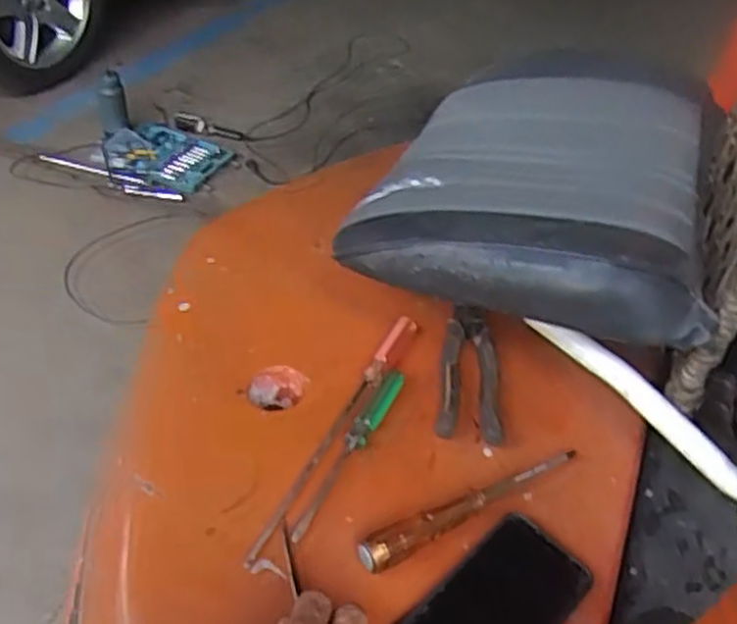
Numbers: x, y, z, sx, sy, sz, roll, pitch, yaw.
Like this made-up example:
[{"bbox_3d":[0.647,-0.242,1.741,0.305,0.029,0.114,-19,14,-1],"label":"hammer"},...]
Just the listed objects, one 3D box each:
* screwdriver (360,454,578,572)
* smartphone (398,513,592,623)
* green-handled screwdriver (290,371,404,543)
[{"bbox_3d":[0.085,0.147,0.594,0.205,0.020,0.021,-19,48,-27],"label":"screwdriver"},{"bbox_3d":[0.084,0.219,0.541,0.168,0.009,0.077,-37,64,-28],"label":"smartphone"},{"bbox_3d":[-0.016,0.116,0.629,0.019,0.017,0.172,21,55,21],"label":"green-handled screwdriver"}]

